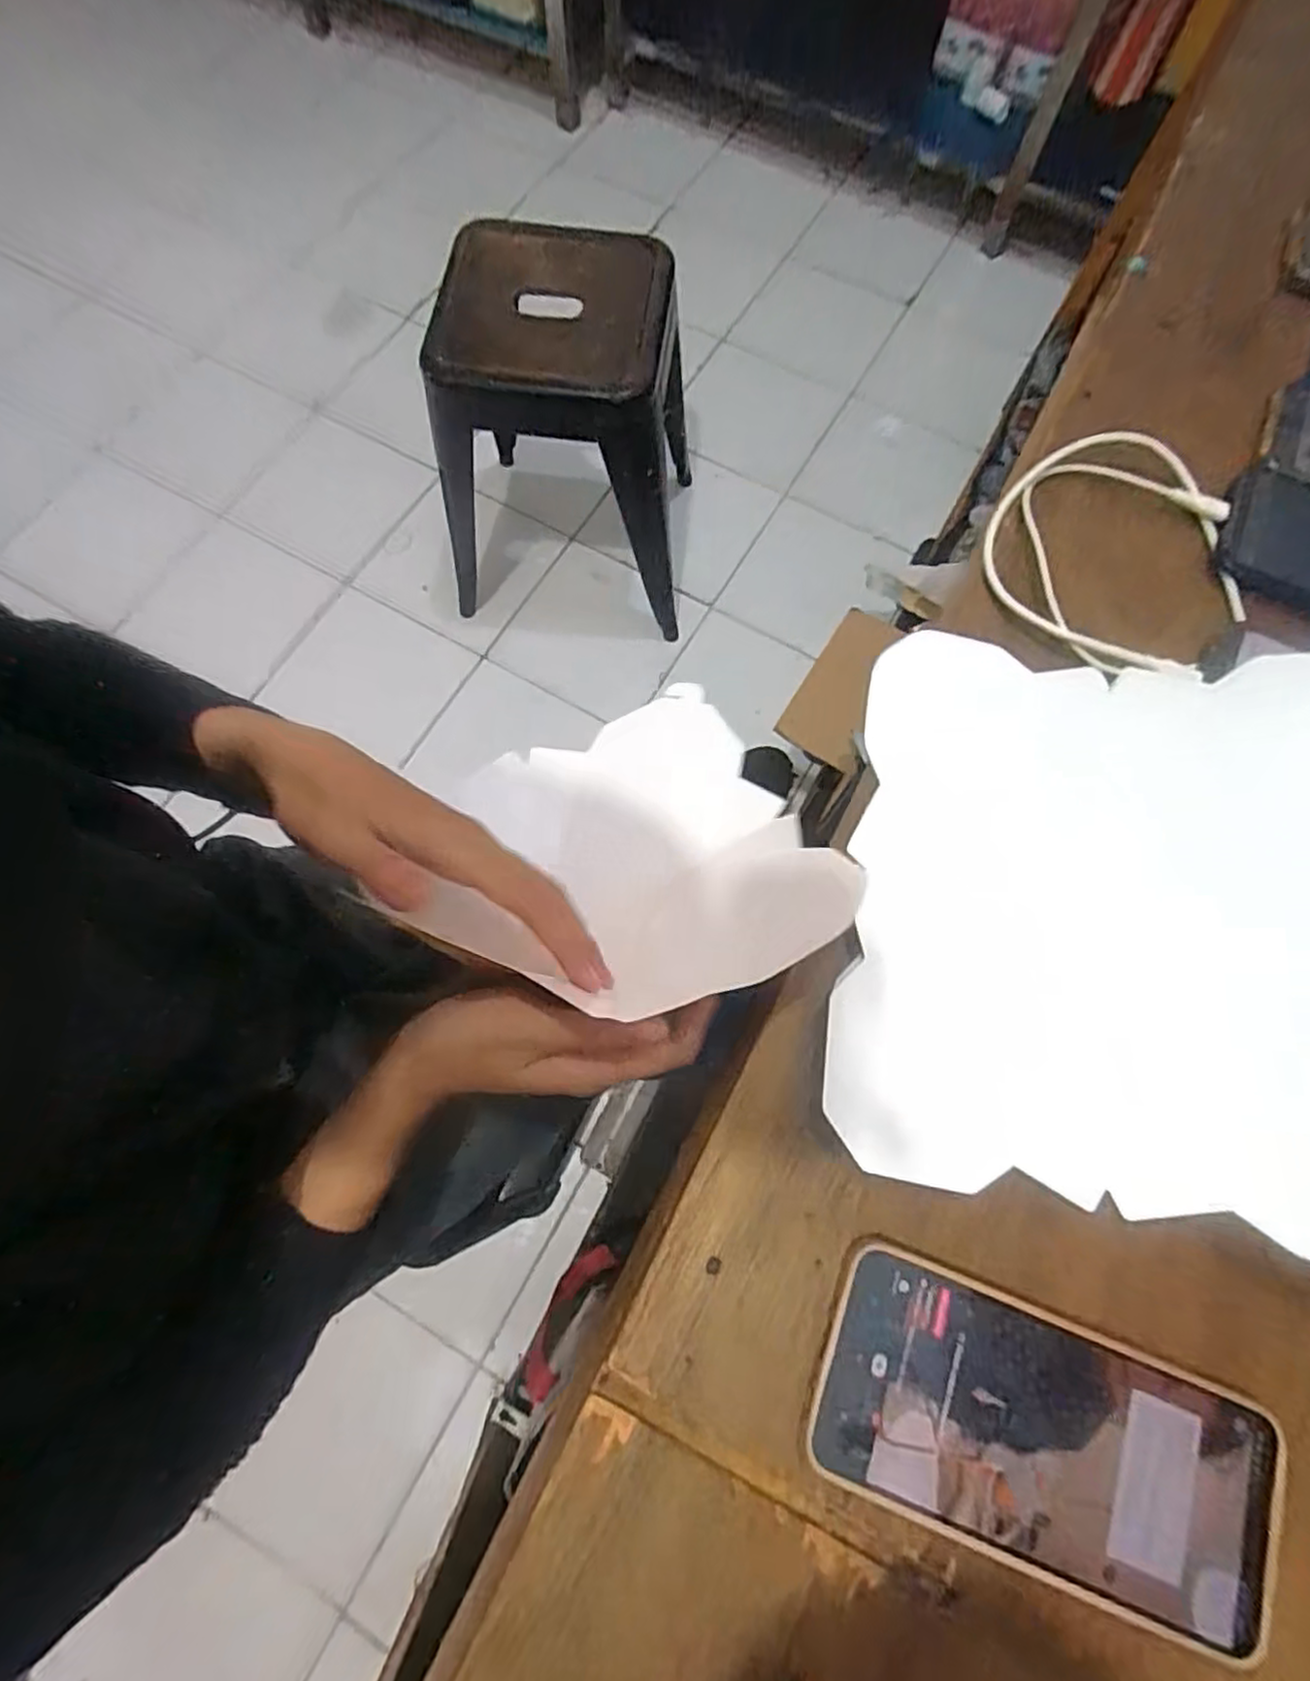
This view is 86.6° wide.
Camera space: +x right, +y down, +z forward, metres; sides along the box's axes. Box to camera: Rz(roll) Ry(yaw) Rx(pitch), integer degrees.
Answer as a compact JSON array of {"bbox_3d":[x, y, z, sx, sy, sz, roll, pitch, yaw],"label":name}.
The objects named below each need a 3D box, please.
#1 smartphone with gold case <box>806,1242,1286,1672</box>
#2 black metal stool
[{"bbox_3d":[0.143,0.221,0.256,0.161,0.009,0.080,20,75,7],"label":"smartphone with gold case"},{"bbox_3d":[-0.149,-0.610,1.073,0.366,0.415,0.309,3,73,0],"label":"black metal stool"}]

